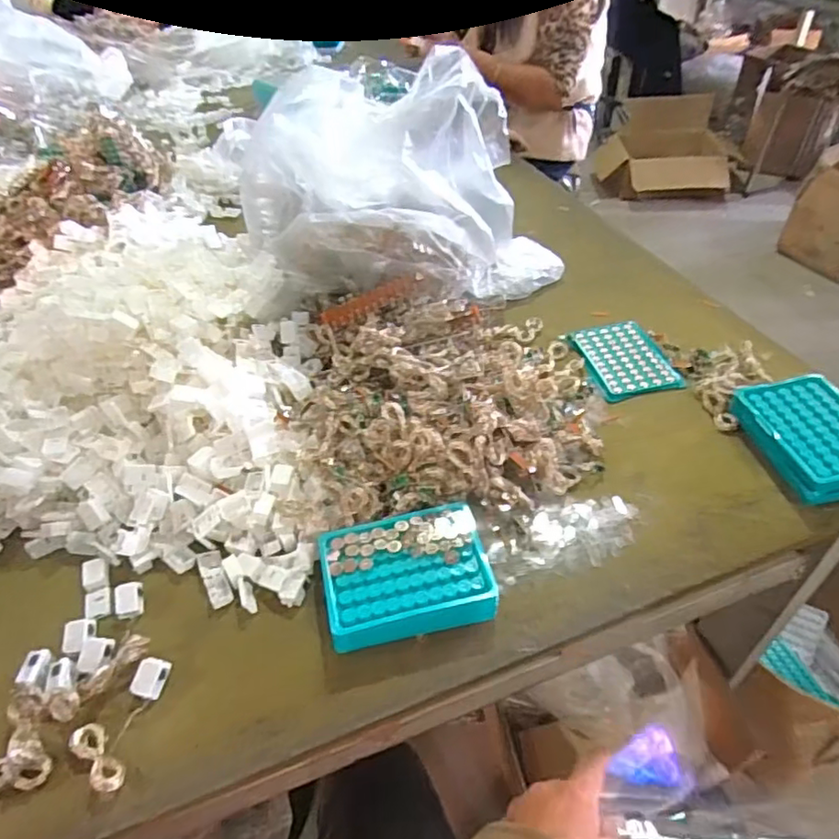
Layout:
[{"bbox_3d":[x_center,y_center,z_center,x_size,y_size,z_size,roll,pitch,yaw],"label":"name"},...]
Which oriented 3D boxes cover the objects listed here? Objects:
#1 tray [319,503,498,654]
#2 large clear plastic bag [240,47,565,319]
[{"bbox_3d":[-0.011,0.127,0.494,0.129,0.030,0.101,-11,46,-7],"label":"tray"},{"bbox_3d":[-0.014,-0.269,0.714,0.378,0.258,0.205,-12,46,-8],"label":"large clear plastic bag"}]

